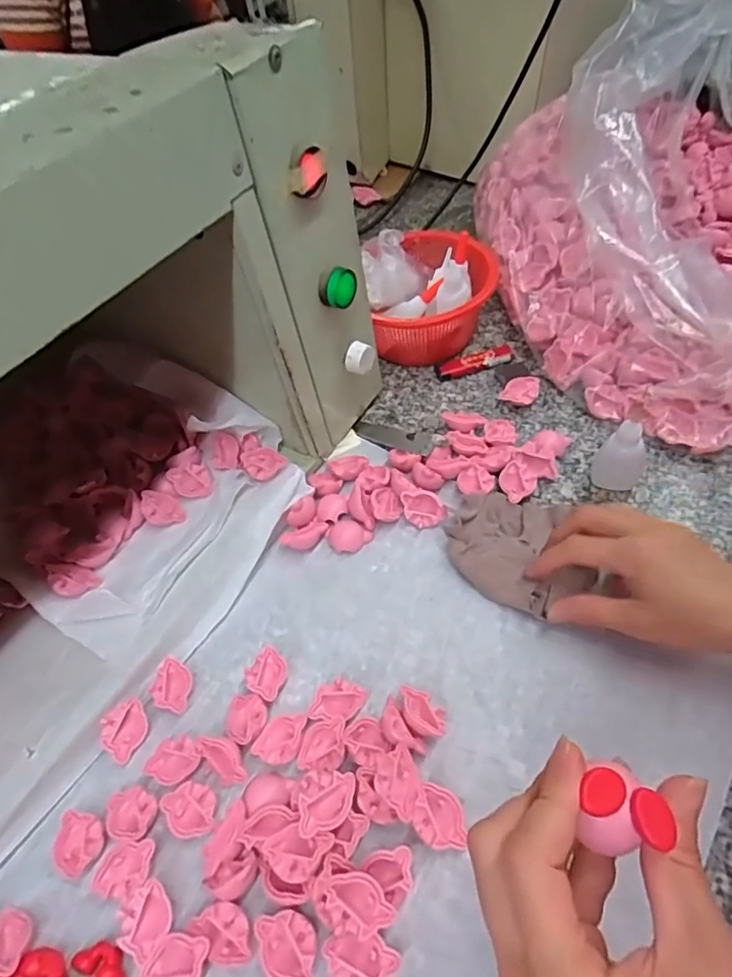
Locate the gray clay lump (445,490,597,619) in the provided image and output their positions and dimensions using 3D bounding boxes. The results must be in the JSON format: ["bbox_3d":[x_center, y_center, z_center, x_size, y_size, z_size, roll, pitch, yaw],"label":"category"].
[{"bbox_3d":[0.112,0.043,0.410,0.103,0.023,0.086,21,60,17],"label":"gray clay lump"}]

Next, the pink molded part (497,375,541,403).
[{"bbox_3d":[0.141,-0.090,0.512,0.032,0.014,0.030,16,58,14],"label":"pink molded part"}]

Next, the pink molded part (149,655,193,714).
[{"bbox_3d":[-0.131,0.136,0.384,0.030,0.012,0.031,18,59,16],"label":"pink molded part"}]

